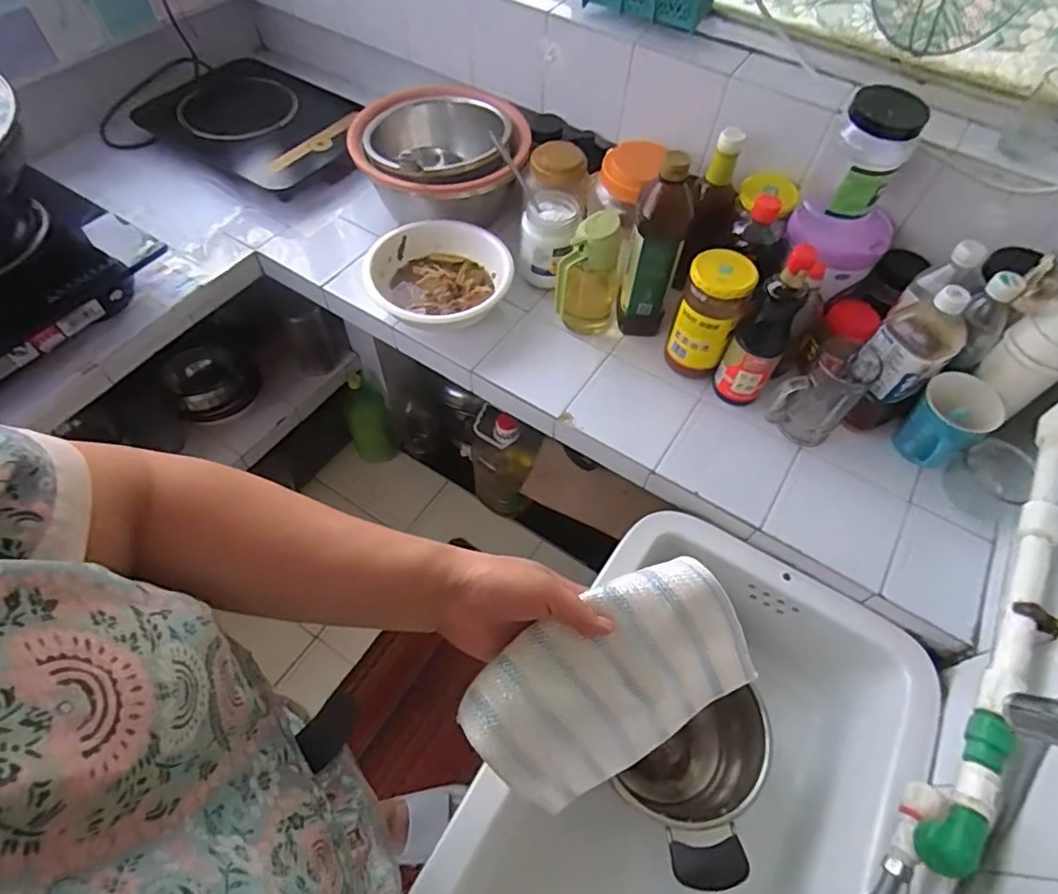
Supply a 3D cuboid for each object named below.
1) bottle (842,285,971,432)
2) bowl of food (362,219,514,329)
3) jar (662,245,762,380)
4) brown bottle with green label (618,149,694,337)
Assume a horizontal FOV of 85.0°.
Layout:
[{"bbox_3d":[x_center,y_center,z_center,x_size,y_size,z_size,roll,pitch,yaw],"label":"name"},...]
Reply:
[{"bbox_3d":[0.475,-0.107,0.739,0.090,0.216,0.080,3,57,-1],"label":"bottle"},{"bbox_3d":[-0.133,-0.262,0.903,0.200,0.076,0.206,1,57,-2],"label":"bowl of food"},{"bbox_3d":[0.247,-0.177,0.803,0.079,0.185,0.079,1,57,-2],"label":"jar"},{"bbox_3d":[0.176,-0.275,0.813,0.076,0.257,0.062,14,58,6],"label":"brown bottle with green label"}]

